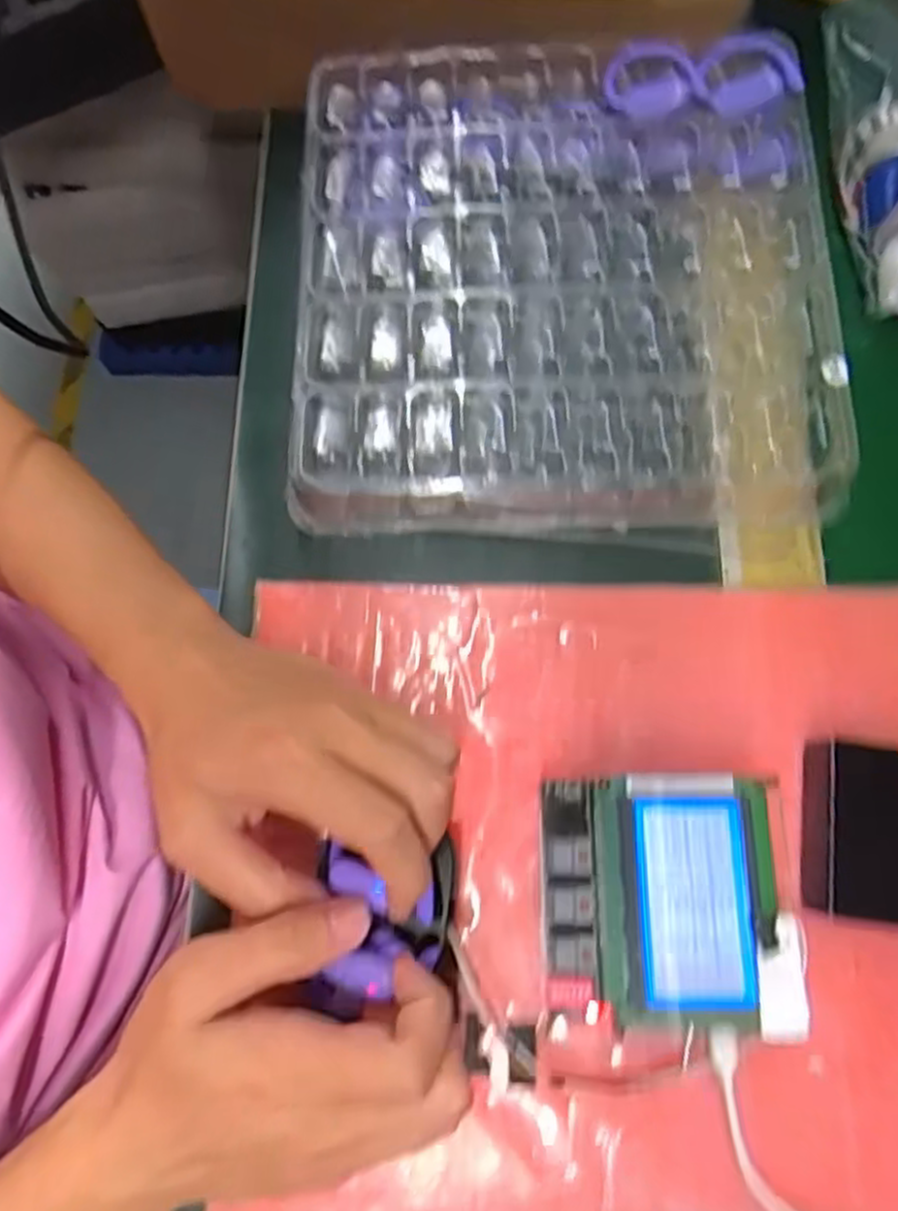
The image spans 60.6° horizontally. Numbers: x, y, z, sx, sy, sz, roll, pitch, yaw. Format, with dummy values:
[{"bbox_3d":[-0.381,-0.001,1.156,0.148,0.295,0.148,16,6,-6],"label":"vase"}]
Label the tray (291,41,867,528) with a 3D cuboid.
[{"bbox_3d":[0.056,-0.158,0.383,0.251,0.045,0.250,1,82,2],"label":"tray"}]

